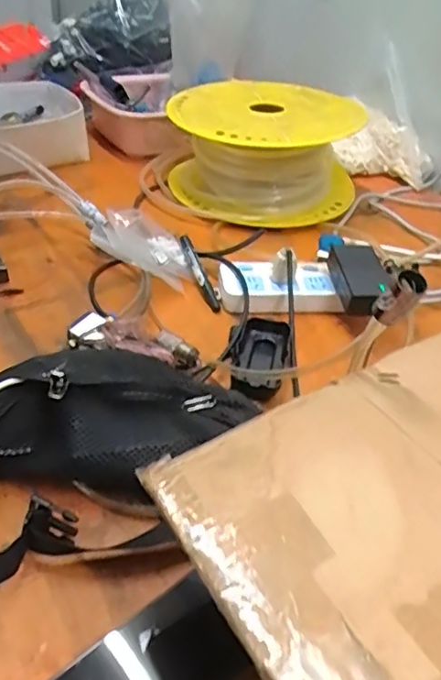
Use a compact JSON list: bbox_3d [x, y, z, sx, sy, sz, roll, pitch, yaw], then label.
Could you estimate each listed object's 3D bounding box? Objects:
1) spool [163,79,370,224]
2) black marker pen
[{"bbox_3d":[0.058,-0.292,0.910,0.236,0.145,0.252,4,37,-3],"label":"spool"},{"bbox_3d":[-0.027,-0.084,0.722,0.014,0.018,0.124,-15,58,-15],"label":"black marker pen"}]

